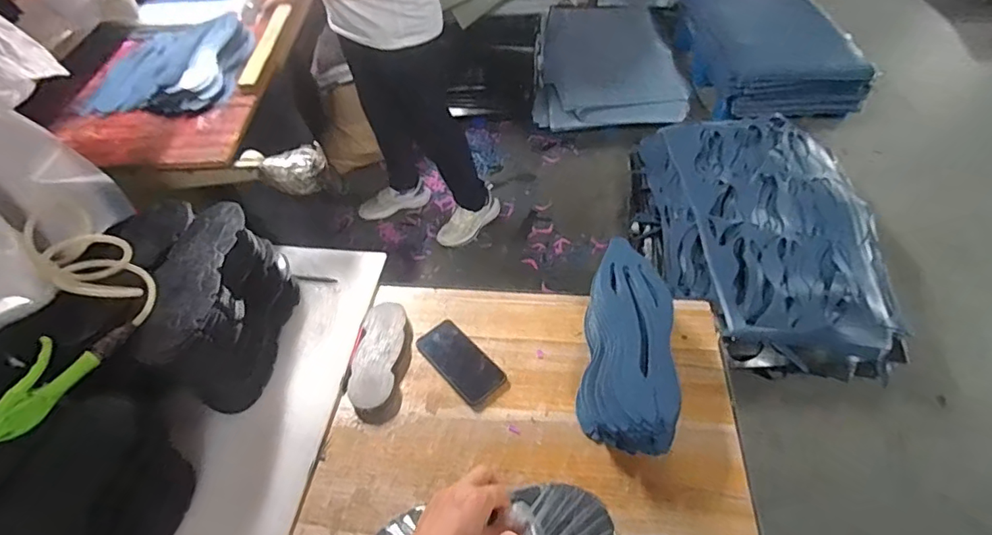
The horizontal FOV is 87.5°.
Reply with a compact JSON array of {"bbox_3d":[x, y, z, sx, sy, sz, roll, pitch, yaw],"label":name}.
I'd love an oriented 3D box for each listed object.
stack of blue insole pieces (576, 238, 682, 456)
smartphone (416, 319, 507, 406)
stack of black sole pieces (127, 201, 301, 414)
[{"bbox_3d":[0.205,0.123,0.803,0.136,0.109,0.330,8,51,8],"label":"stack of blue insole pieces"},{"bbox_3d":[-0.061,0.158,0.880,0.078,0.005,0.161,-36,58,-25],"label":"smartphone"},{"bbox_3d":[-0.427,0.071,0.815,0.118,0.192,0.281,2,50,3],"label":"stack of black sole pieces"}]

